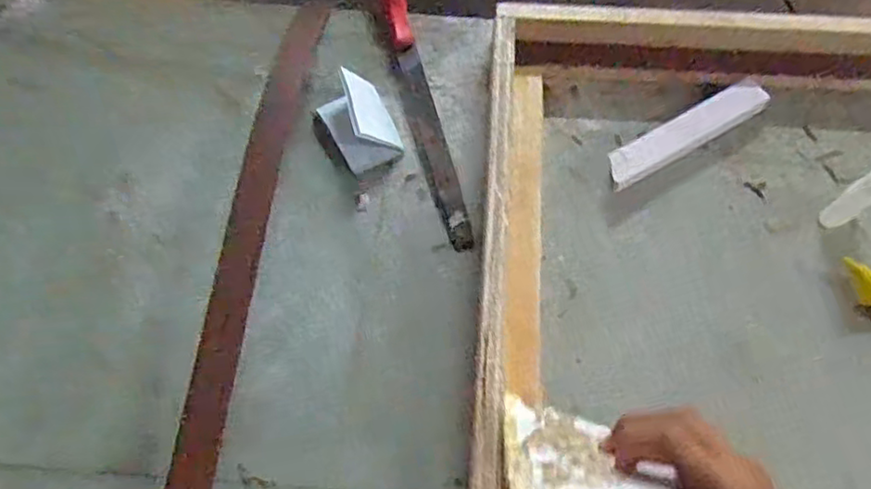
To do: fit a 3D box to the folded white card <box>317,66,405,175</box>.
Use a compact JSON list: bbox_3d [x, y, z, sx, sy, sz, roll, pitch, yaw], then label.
[{"bbox_3d":[-0.062,-0.106,0.557,0.053,0.029,0.079,-29,68,-14],"label":"folded white card"}]

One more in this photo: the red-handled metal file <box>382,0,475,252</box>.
[{"bbox_3d":[-0.015,-0.134,0.576,0.027,0.031,0.294,-12,65,-7],"label":"red-handled metal file"}]

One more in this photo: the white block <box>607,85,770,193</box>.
[{"bbox_3d":[0.216,-0.096,0.573,0.162,0.020,0.030,-28,68,-14],"label":"white block"}]

